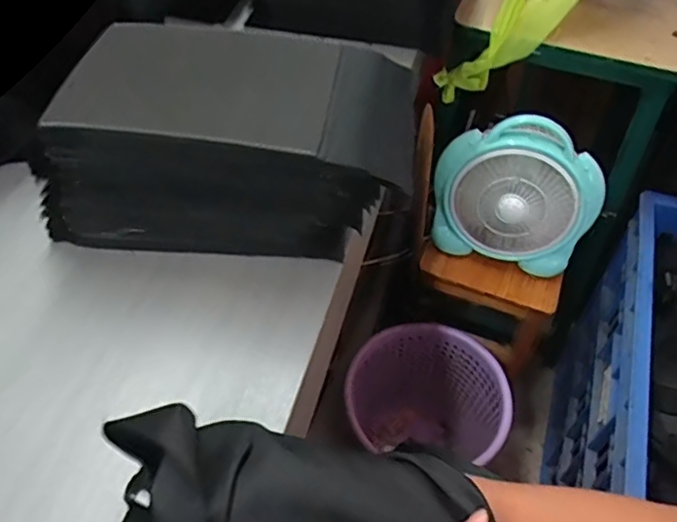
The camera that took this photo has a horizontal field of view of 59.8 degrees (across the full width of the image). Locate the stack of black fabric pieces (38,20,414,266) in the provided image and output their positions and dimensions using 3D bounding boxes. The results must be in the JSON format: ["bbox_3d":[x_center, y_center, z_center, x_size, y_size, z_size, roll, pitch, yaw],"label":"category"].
[{"bbox_3d":[-0.103,-0.102,0.543,0.335,0.158,0.148,7,50,3],"label":"stack of black fabric pieces"}]

